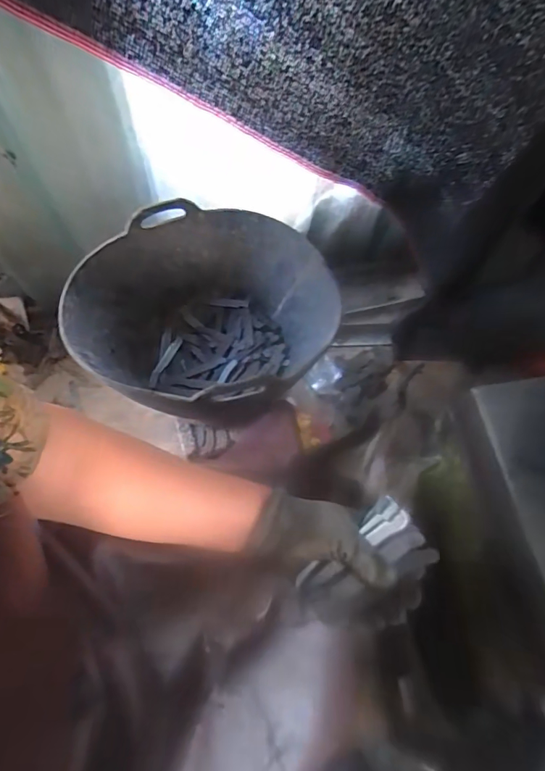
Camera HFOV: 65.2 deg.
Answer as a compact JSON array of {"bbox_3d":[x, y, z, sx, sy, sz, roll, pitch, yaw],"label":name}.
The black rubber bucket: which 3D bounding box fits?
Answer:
[{"bbox_3d":[-0.115,-0.111,0.755,0.376,0.217,0.384,1,66,-2],"label":"black rubber bucket"}]

